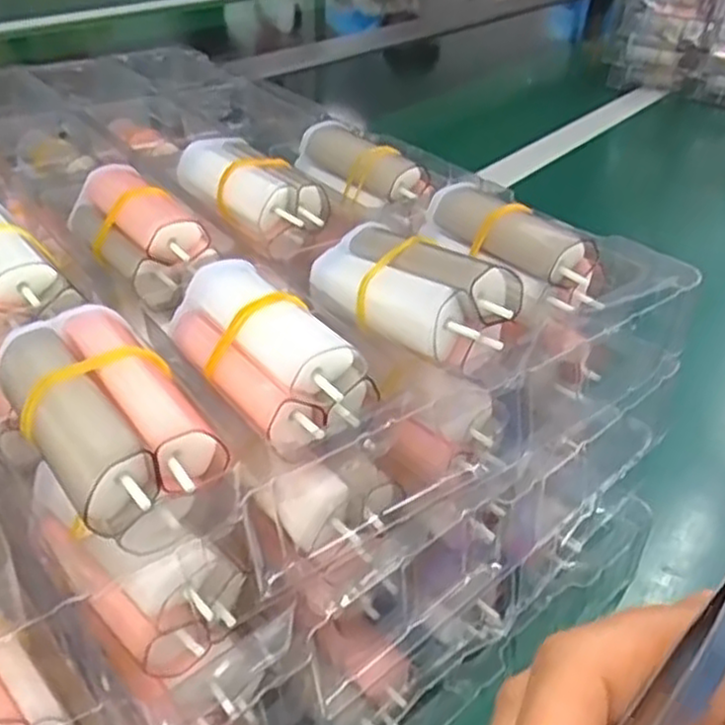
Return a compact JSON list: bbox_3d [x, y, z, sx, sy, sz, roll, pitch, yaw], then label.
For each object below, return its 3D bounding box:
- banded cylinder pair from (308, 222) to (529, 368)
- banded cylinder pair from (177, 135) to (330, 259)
[{"bbox_3d":[0.014,-0.024,0.224,0.030,0.024,0.069,-29,45,-35],"label":"banded cylinder pair"},{"bbox_3d":[-0.046,-0.073,0.298,0.070,0.023,0.032,38,47,23],"label":"banded cylinder pair"}]

